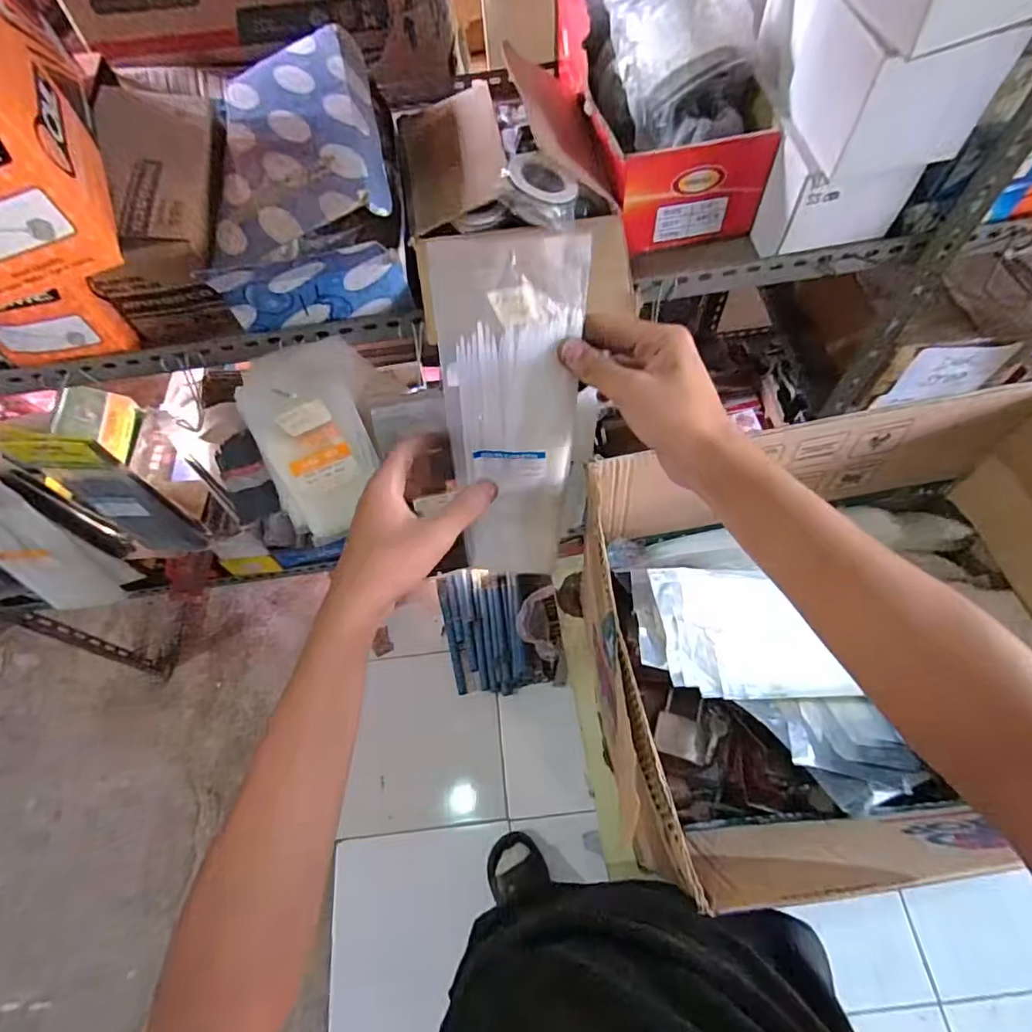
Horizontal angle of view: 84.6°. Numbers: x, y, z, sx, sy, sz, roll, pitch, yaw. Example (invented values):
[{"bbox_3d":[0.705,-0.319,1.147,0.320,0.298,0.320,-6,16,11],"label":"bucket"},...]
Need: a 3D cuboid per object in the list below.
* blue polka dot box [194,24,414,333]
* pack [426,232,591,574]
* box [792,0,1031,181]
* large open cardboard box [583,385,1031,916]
[{"bbox_3d":[-0.210,-0.344,0.587,0.172,0.123,0.292,-6,62,1],"label":"blue polka dot box"},{"bbox_3d":[-0.002,-0.059,0.478,0.097,0.340,0.038,8,51,8],"label":"pack"},{"bbox_3d":[0.311,-0.361,0.471,0.108,0.097,0.113,-10,62,-2],"label":"box"},{"bbox_3d":[0.310,0.099,0.515,0.463,0.193,0.335,-11,62,-2],"label":"large open cardboard box"}]

